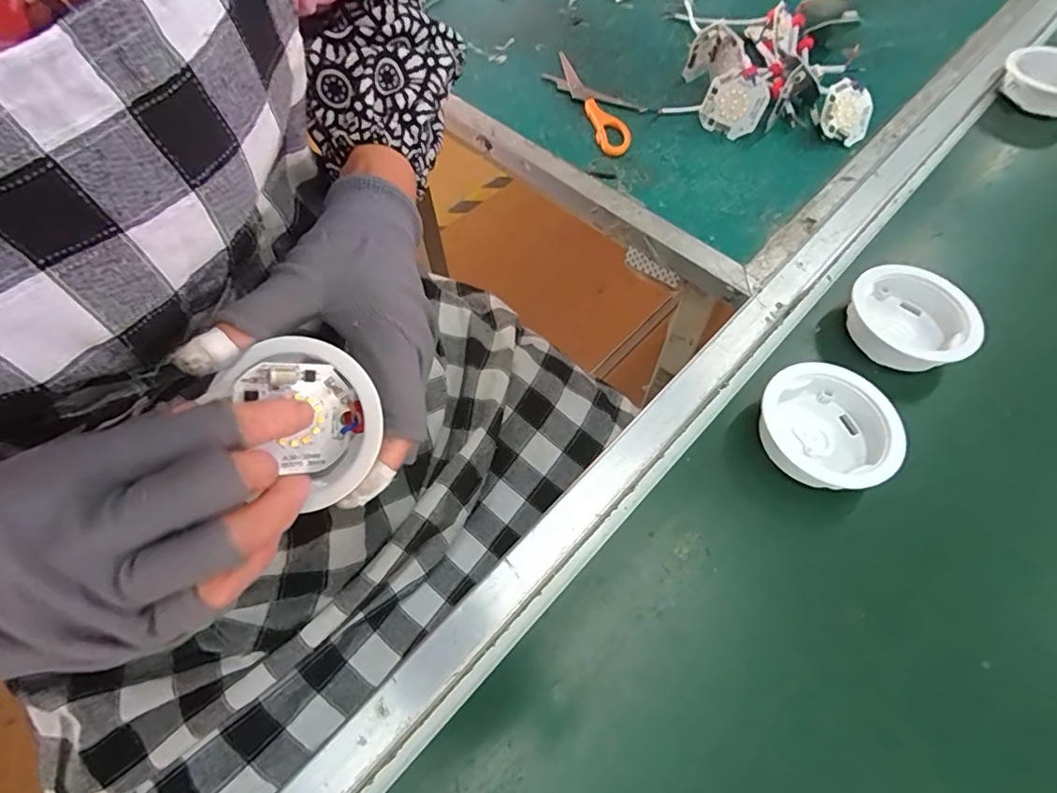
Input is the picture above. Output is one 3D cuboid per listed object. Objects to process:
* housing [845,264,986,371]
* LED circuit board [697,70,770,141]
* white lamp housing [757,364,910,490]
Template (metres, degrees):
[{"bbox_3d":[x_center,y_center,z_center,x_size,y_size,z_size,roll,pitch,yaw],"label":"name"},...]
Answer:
[{"bbox_3d":[0.233,-0.045,0.327,0.063,0.030,0.070,-20,63,-10],"label":"housing"},{"bbox_3d":[0.169,-0.242,0.438,0.048,0.044,0.008,30,48,12],"label":"LED circuit board"},{"bbox_3d":[0.164,0.019,0.293,0.067,0.028,0.071,0,61,0],"label":"white lamp housing"}]

